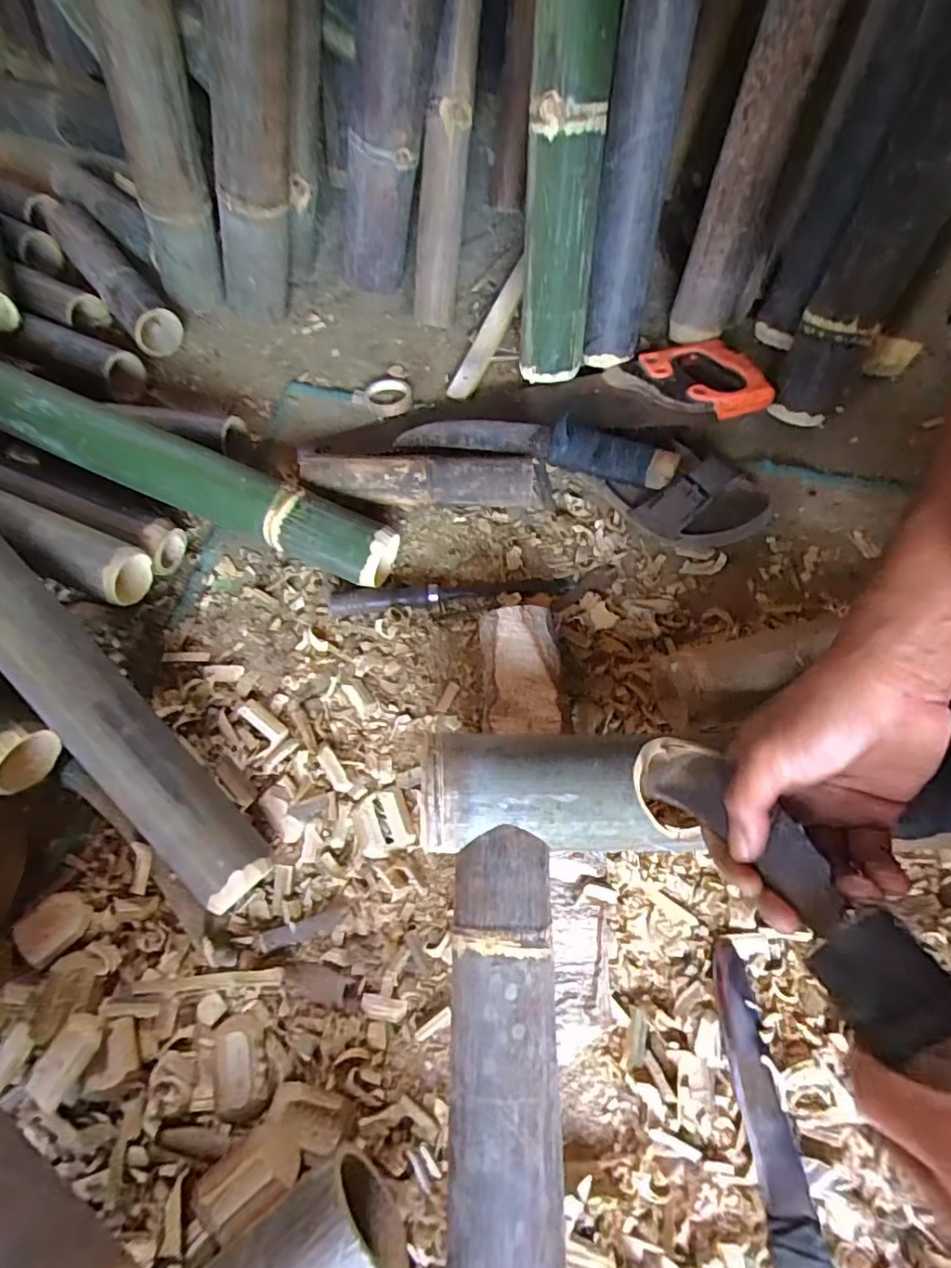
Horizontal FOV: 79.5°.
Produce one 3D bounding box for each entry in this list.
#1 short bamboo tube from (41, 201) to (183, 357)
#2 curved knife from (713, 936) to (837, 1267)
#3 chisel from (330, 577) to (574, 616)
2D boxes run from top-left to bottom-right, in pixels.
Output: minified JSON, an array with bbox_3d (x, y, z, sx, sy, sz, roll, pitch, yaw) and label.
[{"bbox_3d":[-0.488,-0.475,0.763,0.058,0.067,0.295,-39,70,-13],"label":"short bamboo tube"},{"bbox_3d":[0.204,0.361,0.381,0.038,0.023,0.268,-7,67,0],"label":"curved knife"},{"bbox_3d":[-0.026,-0.045,0.575,0.242,0.018,0.024,-7,67,0],"label":"chisel"}]

